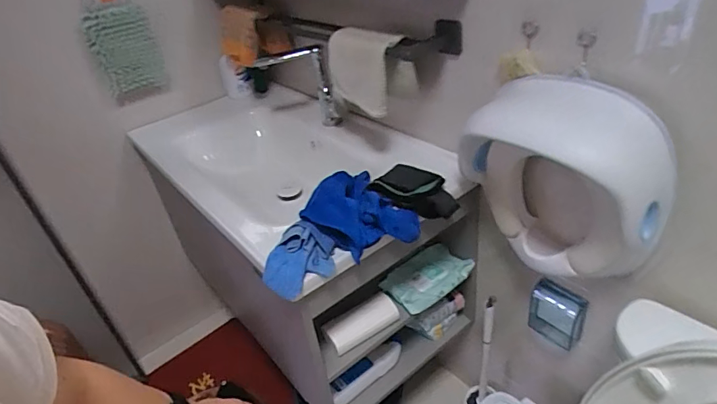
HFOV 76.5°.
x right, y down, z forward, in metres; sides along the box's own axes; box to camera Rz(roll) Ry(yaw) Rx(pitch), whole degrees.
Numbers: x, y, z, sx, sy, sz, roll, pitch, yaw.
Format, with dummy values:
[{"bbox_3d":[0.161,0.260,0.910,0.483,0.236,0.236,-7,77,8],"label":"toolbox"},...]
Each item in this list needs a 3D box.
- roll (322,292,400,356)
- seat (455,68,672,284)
[{"bbox_3d":[0.008,0.255,0.959,0.157,0.051,0.052,-24,37,-22],"label":"roll"},{"bbox_3d":[0.323,-0.035,0.741,0.312,0.336,0.111,23,45,37],"label":"seat"}]

